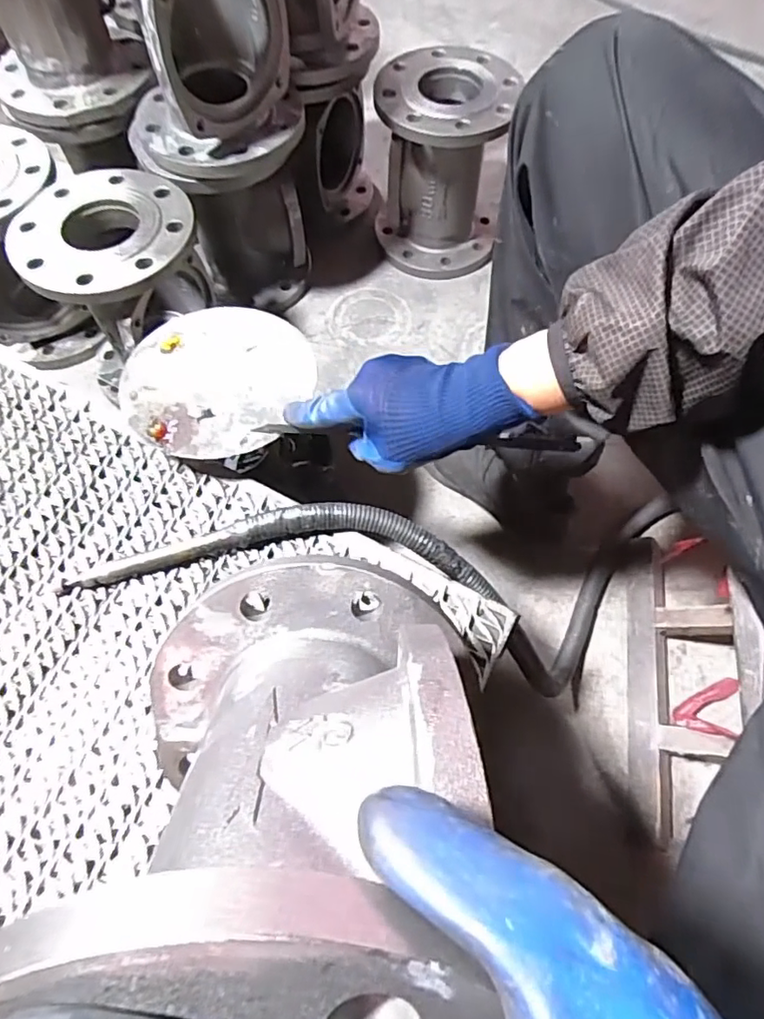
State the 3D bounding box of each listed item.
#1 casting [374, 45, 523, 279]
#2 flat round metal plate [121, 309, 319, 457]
[{"bbox_3d":[0.086,-0.500,0.842,0.188,0.243,0.172,8,64,4],"label":"casting"},{"bbox_3d":[-0.142,-0.116,0.490,0.165,0.010,0.155,0,64,0],"label":"flat round metal plate"}]

